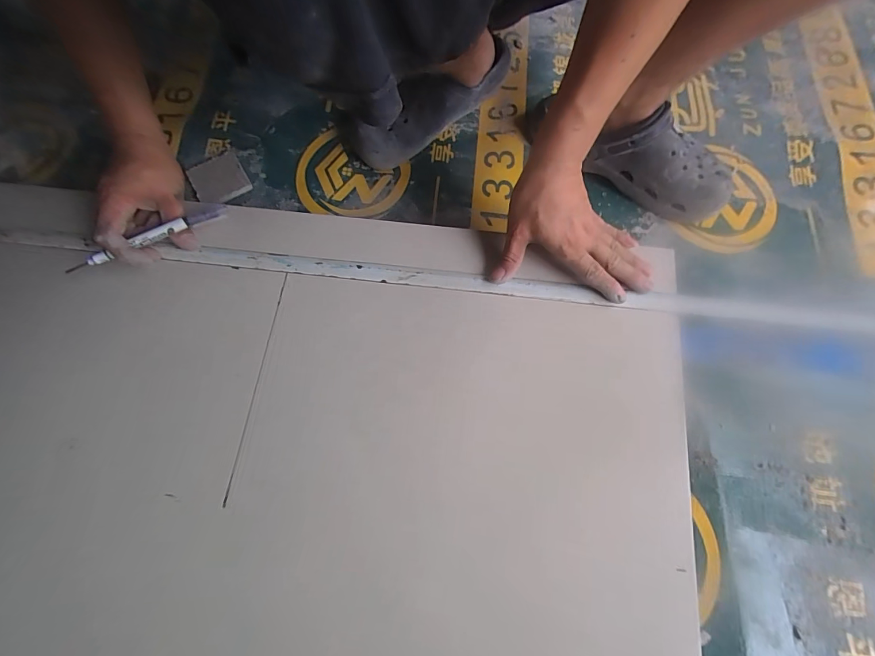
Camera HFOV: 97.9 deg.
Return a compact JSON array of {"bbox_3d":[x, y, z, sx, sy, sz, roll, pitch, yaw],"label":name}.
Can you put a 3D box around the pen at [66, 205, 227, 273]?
[{"bbox_3d":[-0.308,-0.097,0.411,0.162,0.018,0.014,-30,74,-17],"label":"pen"}]

